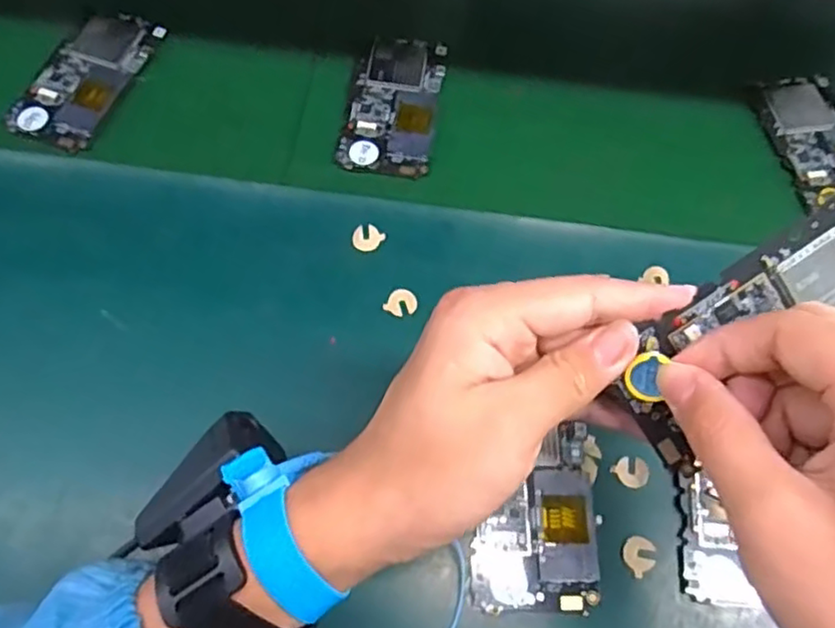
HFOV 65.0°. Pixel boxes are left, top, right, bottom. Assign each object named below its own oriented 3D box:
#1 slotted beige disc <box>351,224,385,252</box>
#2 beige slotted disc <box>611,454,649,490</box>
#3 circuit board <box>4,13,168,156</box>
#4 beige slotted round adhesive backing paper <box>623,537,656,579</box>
[{"bbox_3d":[-0.032,-0.049,0.421,0.017,0.004,0.018,1,67,-2],"label":"slotted beige disc"},{"bbox_3d":[0.122,0.088,0.370,0.019,0.004,0.018,1,67,-2],"label":"beige slotted disc"},{"bbox_3d":[-0.237,-0.175,0.477,0.059,0.007,0.123,20,68,6],"label":"circuit board"},{"bbox_3d":[0.121,0.130,0.355,0.018,0.004,0.018,1,66,-2],"label":"beige slotted round adhesive backing paper"}]

